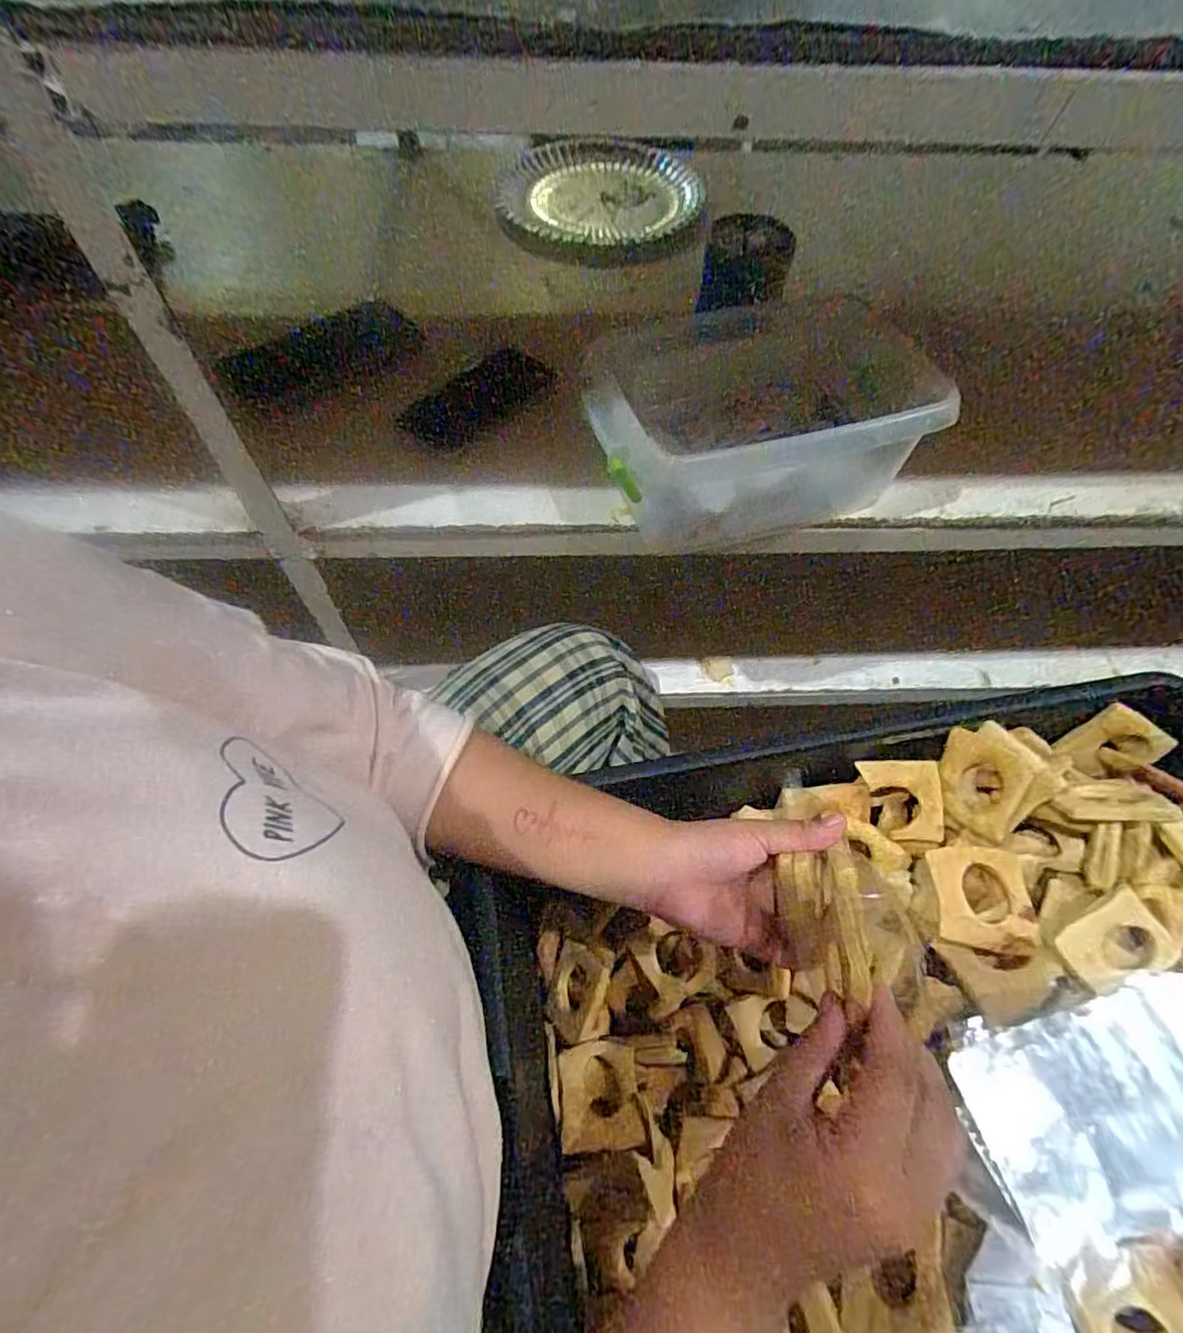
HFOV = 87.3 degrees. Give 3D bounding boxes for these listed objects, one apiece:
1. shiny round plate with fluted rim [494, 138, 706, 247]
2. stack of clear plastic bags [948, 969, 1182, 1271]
[{"bbox_3d":[0.012,-0.513,0.665,0.201,0.041,0.171,7,60,3],"label":"shiny round plate with fluted rim"},{"bbox_3d":[0.297,0.249,0.349,0.160,0.017,0.108,-17,61,3],"label":"stack of clear plastic bags"}]

